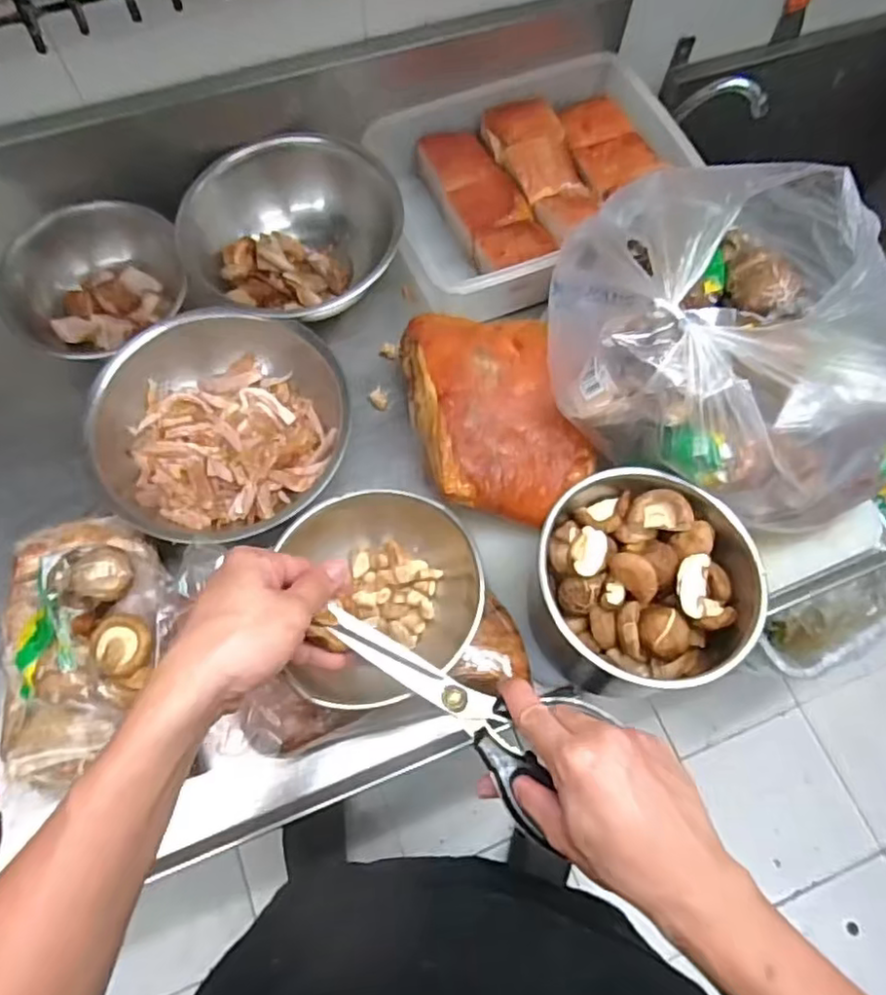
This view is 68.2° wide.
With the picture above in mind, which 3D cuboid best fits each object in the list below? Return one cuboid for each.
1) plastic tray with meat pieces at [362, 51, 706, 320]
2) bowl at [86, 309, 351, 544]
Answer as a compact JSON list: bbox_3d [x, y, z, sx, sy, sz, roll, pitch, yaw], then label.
[{"bbox_3d":[0.110,-0.368,0.768,0.337,0.068,0.279,-19,71,-9],"label":"plastic tray with meat pieces"},{"bbox_3d":[-0.219,-0.075,0.657,0.236,0.080,0.222,1,69,-2],"label":"bowl"}]

